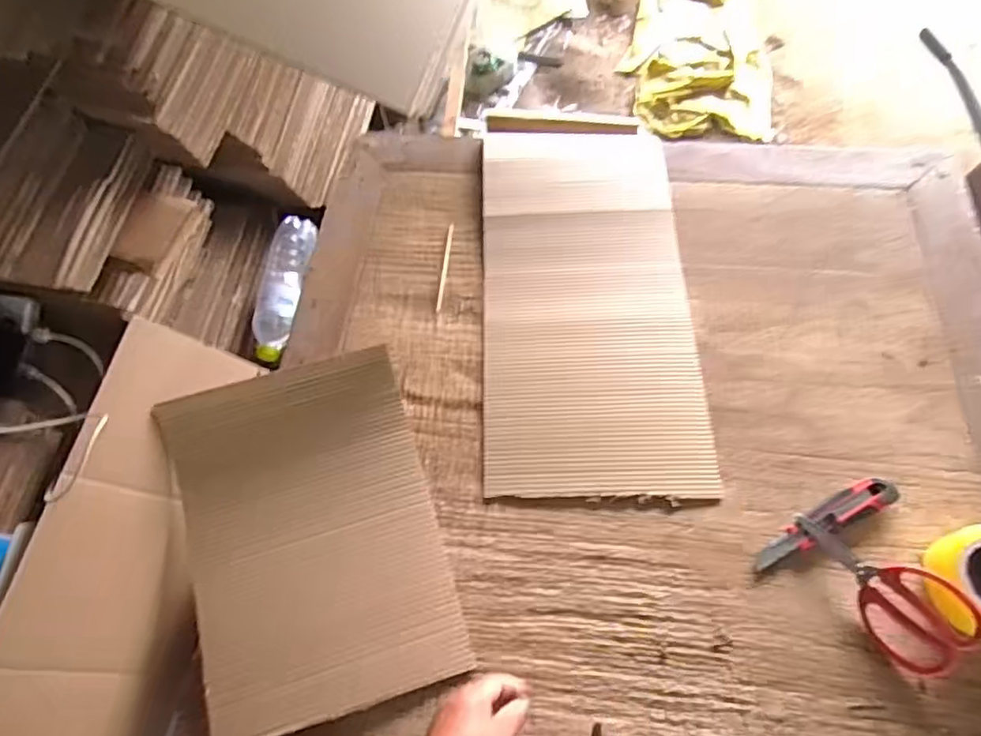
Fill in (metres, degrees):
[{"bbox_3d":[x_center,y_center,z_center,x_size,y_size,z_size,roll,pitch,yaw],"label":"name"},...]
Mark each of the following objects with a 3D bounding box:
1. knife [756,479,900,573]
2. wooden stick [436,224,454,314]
[{"bbox_3d":[0.388,0.179,0.687,0.188,0.016,0.035,-24,67,-9],"label":"knife"},{"bbox_3d":[-0.069,-0.154,0.891,0.009,0.009,0.153,5,66,6],"label":"wooden stick"}]

